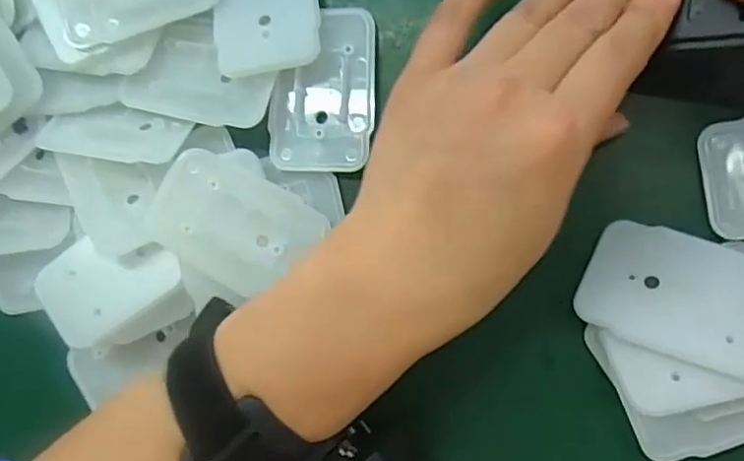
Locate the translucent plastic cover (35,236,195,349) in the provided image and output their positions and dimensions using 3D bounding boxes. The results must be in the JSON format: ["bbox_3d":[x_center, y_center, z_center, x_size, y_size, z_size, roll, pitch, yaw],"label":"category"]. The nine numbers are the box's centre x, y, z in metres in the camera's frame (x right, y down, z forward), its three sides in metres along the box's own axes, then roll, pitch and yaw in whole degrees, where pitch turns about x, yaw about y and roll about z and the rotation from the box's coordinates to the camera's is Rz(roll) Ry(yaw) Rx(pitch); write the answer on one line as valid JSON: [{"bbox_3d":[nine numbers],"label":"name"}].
[{"bbox_3d":[-0.111,0.026,0.266,0.054,0.014,0.046,-26,99,-19],"label":"translucent plastic cover"}]

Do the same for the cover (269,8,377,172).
[{"bbox_3d":[-0.020,-0.059,0.260,0.042,0.005,0.068,6,88,13],"label":"cover"}]

